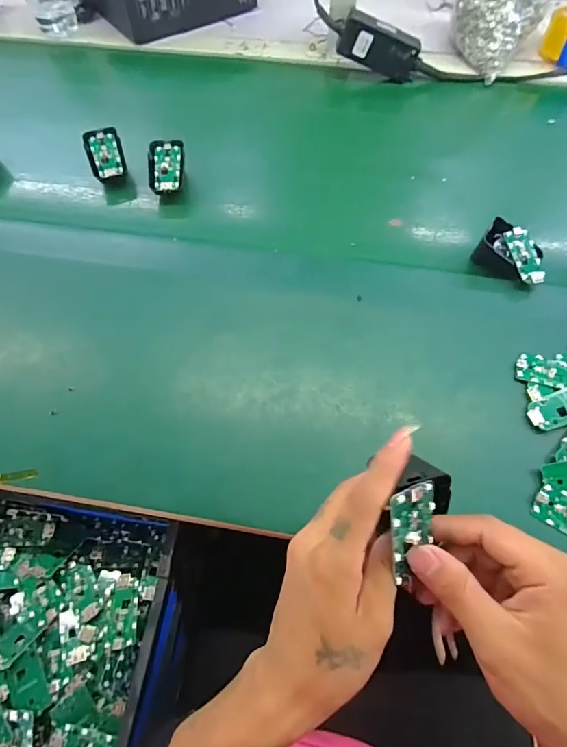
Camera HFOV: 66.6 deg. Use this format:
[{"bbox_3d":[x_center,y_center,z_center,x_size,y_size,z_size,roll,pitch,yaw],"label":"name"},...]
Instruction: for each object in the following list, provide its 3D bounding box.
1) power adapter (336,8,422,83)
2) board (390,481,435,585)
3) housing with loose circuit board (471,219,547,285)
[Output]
[{"bbox_3d":[0.141,-0.476,0.630,0.121,0.058,0.026,13,61,-18],"label":"power adapter"},{"bbox_3d":[0.075,0.089,0.243,0.032,0.054,0.006,-17,18,-26],"label":"board"},{"bbox_3d":[0.249,-0.127,0.468,0.075,0.032,0.046,41,70,18],"label":"housing with loose circuit board"}]

